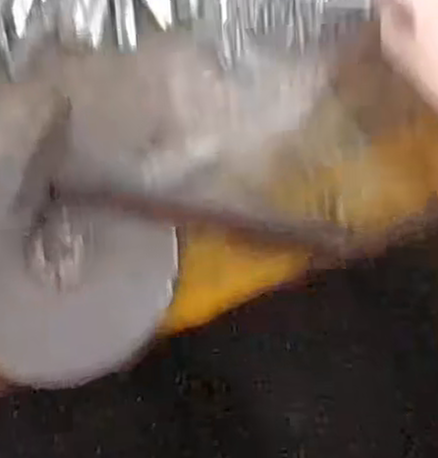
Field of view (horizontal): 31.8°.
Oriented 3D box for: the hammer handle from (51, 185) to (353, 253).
[{"bbox_3d":[-0.010,-0.007,0.408,0.157,0.009,0.013,11,81,4],"label":"hammer handle"}]

